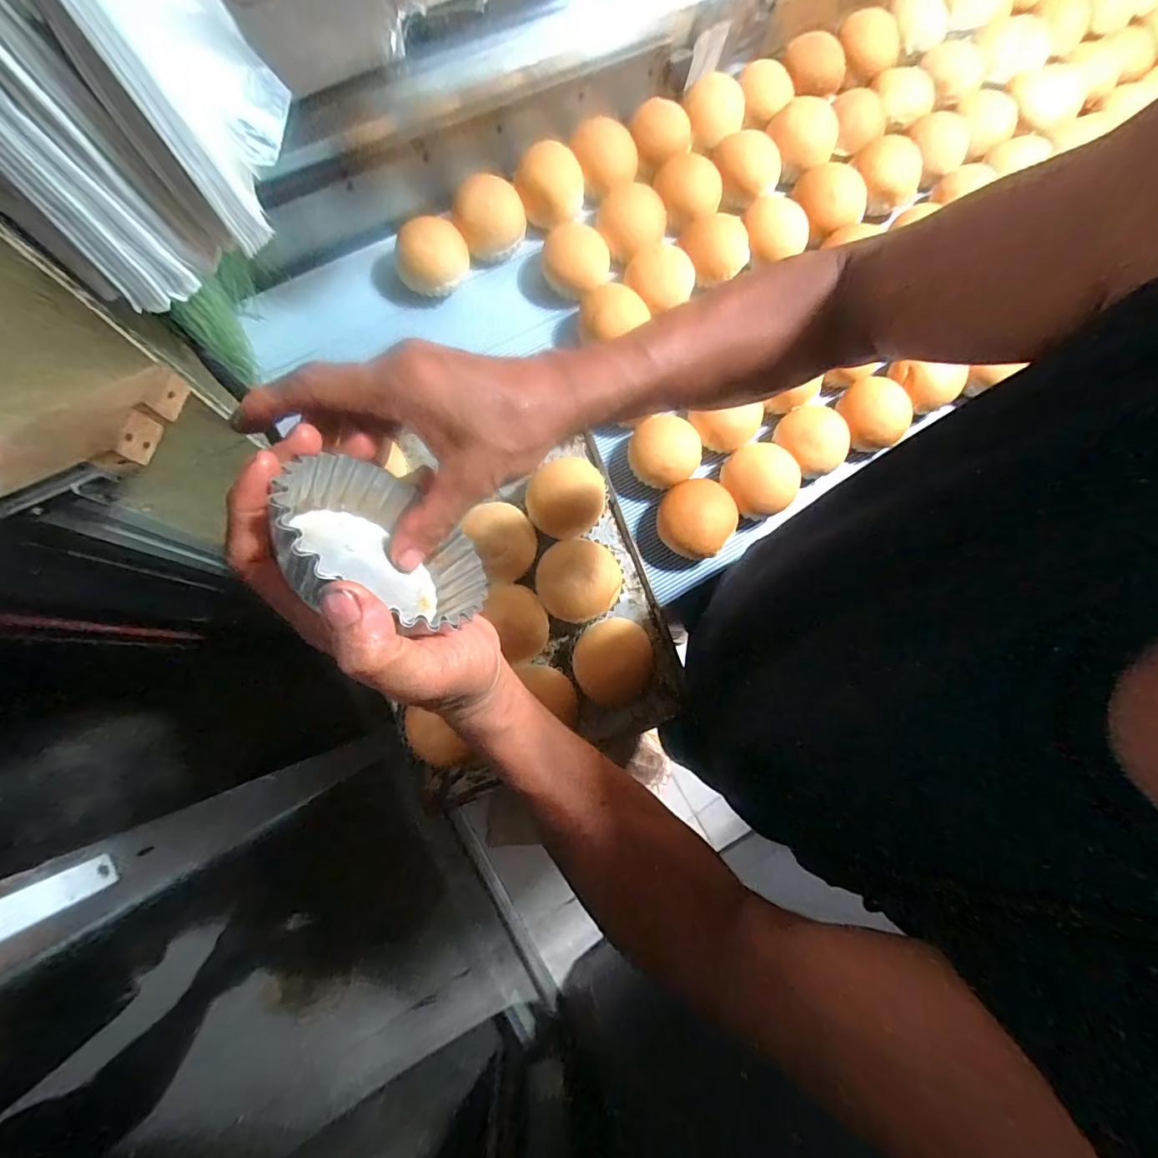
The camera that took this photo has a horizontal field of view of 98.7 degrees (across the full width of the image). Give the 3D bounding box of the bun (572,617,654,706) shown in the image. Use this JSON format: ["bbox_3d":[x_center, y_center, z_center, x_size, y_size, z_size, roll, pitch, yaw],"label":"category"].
[{"bbox_3d":[0.040,0.095,0.576,0.088,0.038,0.092,13,72,2],"label":"bun"}]

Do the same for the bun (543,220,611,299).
[{"bbox_3d":[-0.003,-0.413,0.642,0.073,0.052,0.078,1,72,-2],"label":"bun"}]

